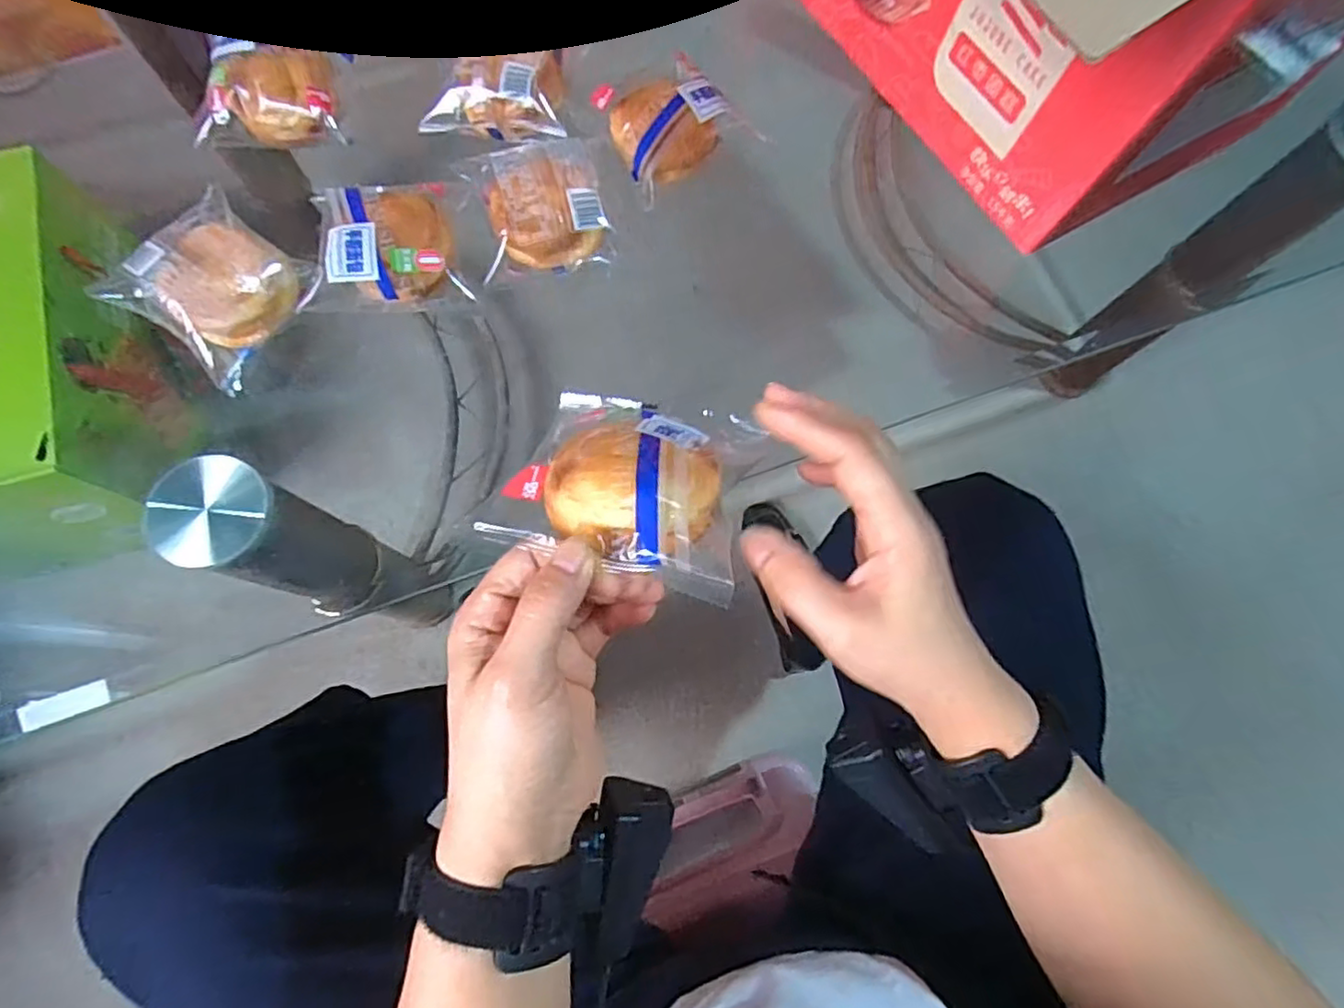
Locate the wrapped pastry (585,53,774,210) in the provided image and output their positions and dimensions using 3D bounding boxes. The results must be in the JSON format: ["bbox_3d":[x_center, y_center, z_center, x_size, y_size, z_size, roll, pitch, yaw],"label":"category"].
[{"bbox_3d":[0.001,-0.287,0.483,0.094,0.033,0.097,-28,77,-10],"label":"wrapped pastry"}]

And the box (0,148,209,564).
[{"bbox_3d":[-0.778,-0.160,0.745,0.267,0.214,0.403,-16,75,-7],"label":"box"}]

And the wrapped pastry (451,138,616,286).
[{"bbox_3d":[-0.093,-0.213,0.461,0.093,0.042,0.095,-16,75,-7],"label":"wrapped pastry"}]

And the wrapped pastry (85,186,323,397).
[{"bbox_3d":[-0.311,-0.151,0.436,0.116,0.047,0.104,34,75,7],"label":"wrapped pastry"}]

